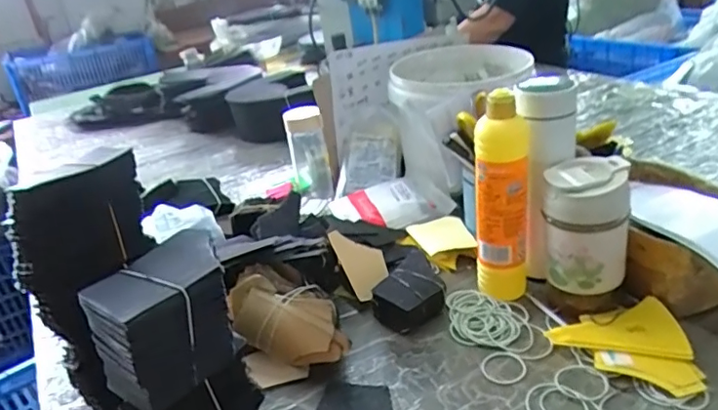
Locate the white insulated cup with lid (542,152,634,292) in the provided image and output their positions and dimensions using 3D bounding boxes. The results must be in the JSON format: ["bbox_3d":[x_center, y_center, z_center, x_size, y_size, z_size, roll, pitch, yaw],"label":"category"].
[{"bbox_3d":[0.233,0.032,0.567,0.079,0.146,0.068,4,29,22],"label":"white insulated cup with lid"}]

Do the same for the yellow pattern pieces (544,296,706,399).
[{"bbox_3d":[0.250,0.136,0.523,0.114,0.030,0.103,-7,27,2],"label":"yellow pattern pieces"}]

